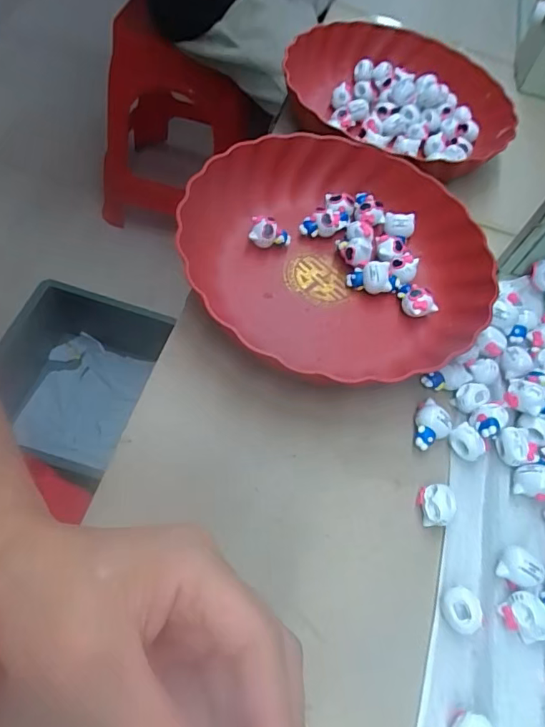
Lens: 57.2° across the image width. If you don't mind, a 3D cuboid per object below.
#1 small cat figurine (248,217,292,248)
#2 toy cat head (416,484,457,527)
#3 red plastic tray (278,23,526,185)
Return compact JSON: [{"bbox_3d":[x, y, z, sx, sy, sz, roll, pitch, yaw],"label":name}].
[{"bbox_3d":[-0.003,-0.110,0.420,0.034,0.020,0.023,19,57,2],"label":"small cat figurine"},{"bbox_3d":[0.107,0.091,0.323,0.021,0.016,0.024,10,57,-4],"label":"toy cat head"},{"bbox_3d":[0.135,-0.278,0.531,0.237,0.062,0.247,20,57,2],"label":"red plastic tray"}]

